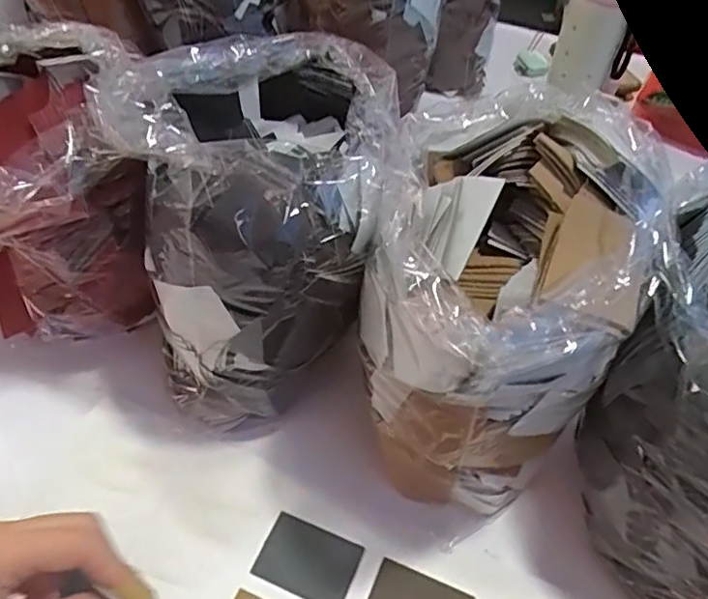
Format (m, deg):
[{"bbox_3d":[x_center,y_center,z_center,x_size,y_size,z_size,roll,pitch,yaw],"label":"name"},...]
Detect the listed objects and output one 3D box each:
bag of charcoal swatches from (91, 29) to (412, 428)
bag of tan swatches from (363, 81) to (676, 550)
[{"bbox_3d":[-0.065,-0.046,0.470,0.187,0.240,0.188,-12,48,-15],"label":"bag of charcoal swatches"},{"bbox_3d":[0.083,0.020,0.422,0.179,0.236,0.176,-32,56,-30],"label":"bag of tan swatches"}]

